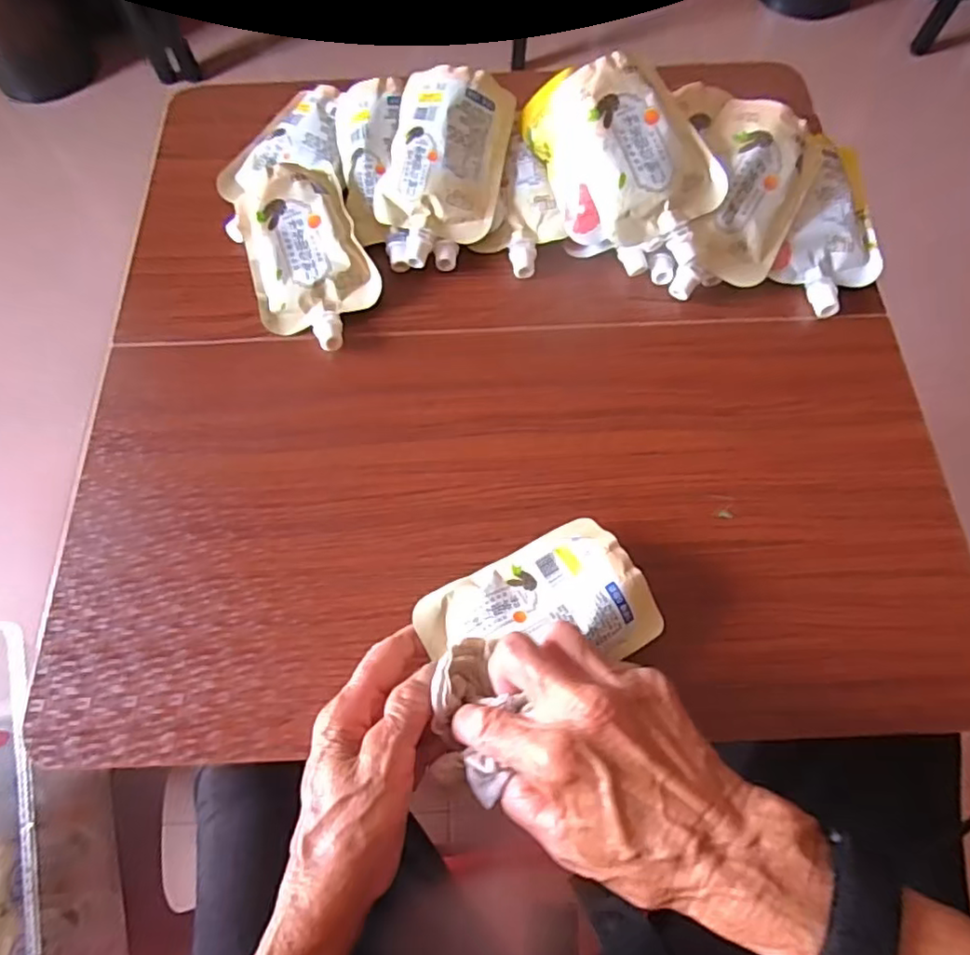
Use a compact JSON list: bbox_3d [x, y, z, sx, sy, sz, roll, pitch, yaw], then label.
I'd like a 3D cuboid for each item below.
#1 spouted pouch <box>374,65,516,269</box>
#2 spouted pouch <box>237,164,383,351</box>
[{"bbox_3d":[-0.032,-0.237,0.474,0.088,0.022,0.148,14,90,-6],"label":"spouted pouch"},{"bbox_3d":[-0.135,-0.165,0.461,0.087,0.037,0.148,-23,70,-9],"label":"spouted pouch"}]

